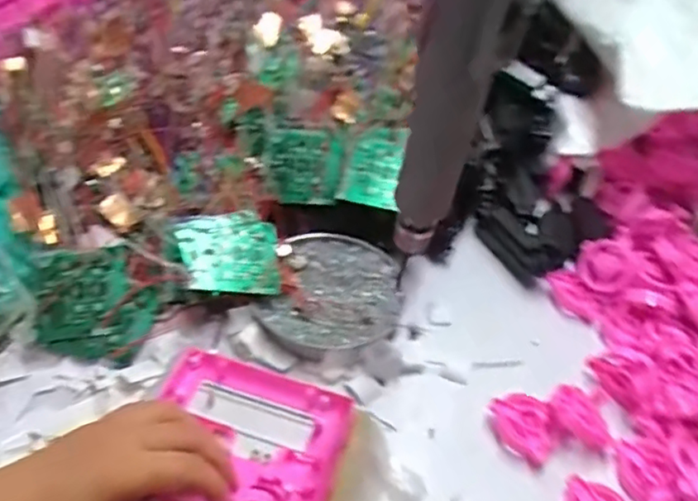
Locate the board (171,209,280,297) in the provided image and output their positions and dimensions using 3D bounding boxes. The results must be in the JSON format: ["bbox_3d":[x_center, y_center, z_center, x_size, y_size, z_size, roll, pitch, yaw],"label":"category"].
[{"bbox_3d":[-0.099,0.005,0.534,0.086,0.009,0.075,-9,68,-28],"label":"board"}]

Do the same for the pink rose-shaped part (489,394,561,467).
[{"bbox_3d":[0.138,0.138,0.478,0.046,0.014,0.052,-9,45,-15],"label":"pink rose-shaped part"}]

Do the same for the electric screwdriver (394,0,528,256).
[{"bbox_3d":[0.053,-0.072,0.315,0.038,0.184,0.033,6,48,-8],"label":"electric screwdriver"}]

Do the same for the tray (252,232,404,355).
[{"bbox_3d":[-0.014,0.037,0.553,0.117,0.021,0.129,11,44,7],"label":"tray"}]

